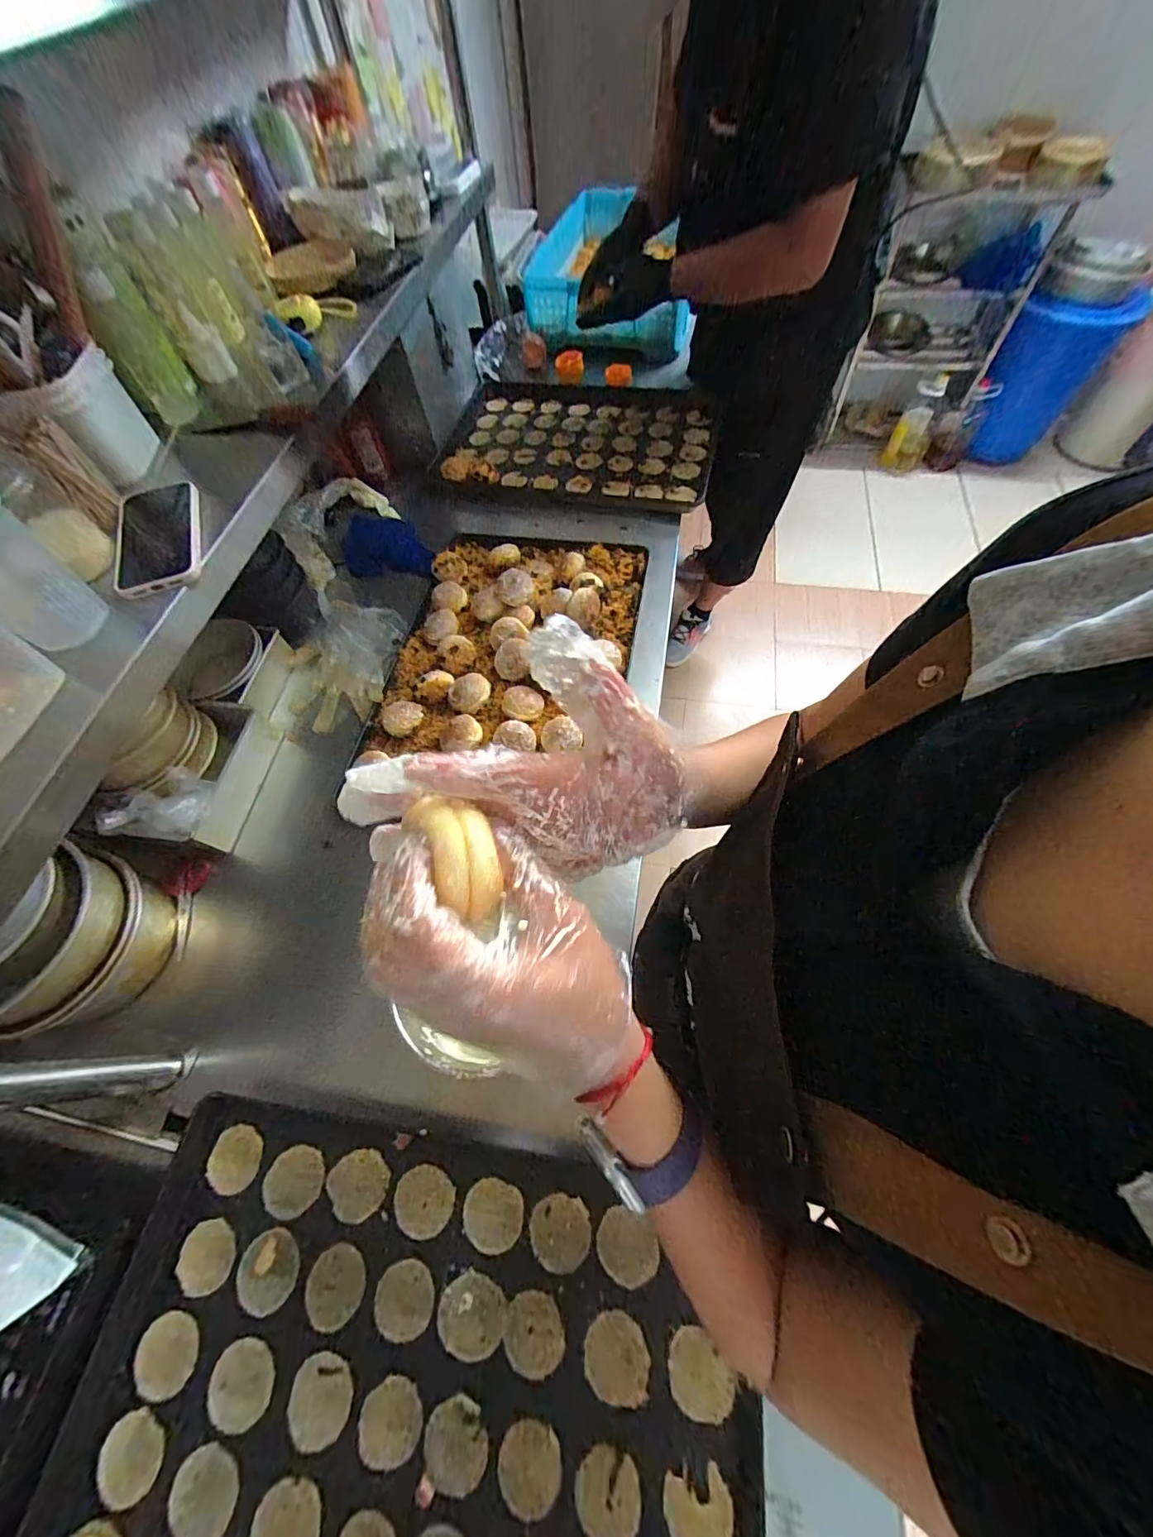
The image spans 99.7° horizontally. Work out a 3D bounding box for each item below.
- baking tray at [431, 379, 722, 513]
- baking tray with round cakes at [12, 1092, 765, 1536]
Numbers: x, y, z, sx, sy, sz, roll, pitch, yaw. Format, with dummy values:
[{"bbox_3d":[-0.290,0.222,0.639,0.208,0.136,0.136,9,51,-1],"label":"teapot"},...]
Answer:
[{"bbox_3d":[0.019,-0.763,1.112,0.596,0.050,0.486,6,61,5],"label":"baking tray"},{"bbox_3d":[-0.150,0.579,0.430,0.599,0.037,0.397,6,63,6],"label":"baking tray with round cakes"}]

